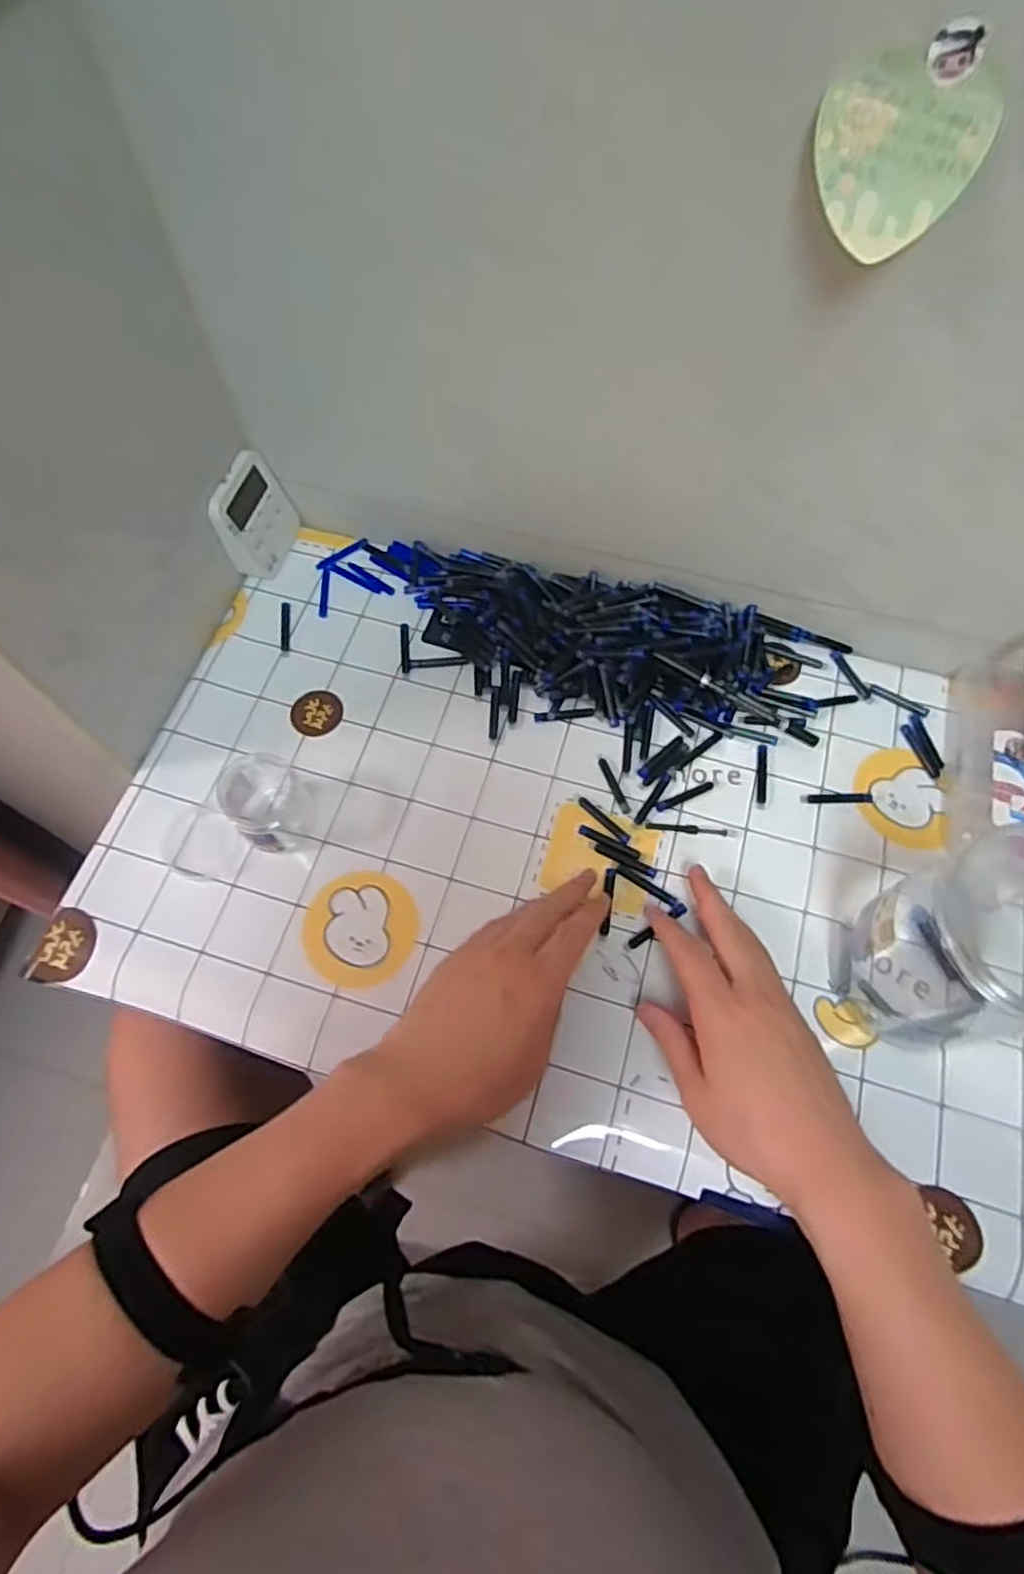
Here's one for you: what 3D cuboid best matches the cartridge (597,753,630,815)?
[{"bbox_3d":[0.075,-0.003,0.540,0.007,0.004,0.050,-20,68,-9],"label":"cartridge"}]

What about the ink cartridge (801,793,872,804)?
[{"bbox_3d":[0.237,0.008,0.536,0.052,0.008,0.007,0,67,0],"label":"ink cartridge"}]

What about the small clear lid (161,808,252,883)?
[{"bbox_3d":[-0.216,0.041,0.513,0.057,0.006,0.049,39,72,15],"label":"small clear lid"}]

